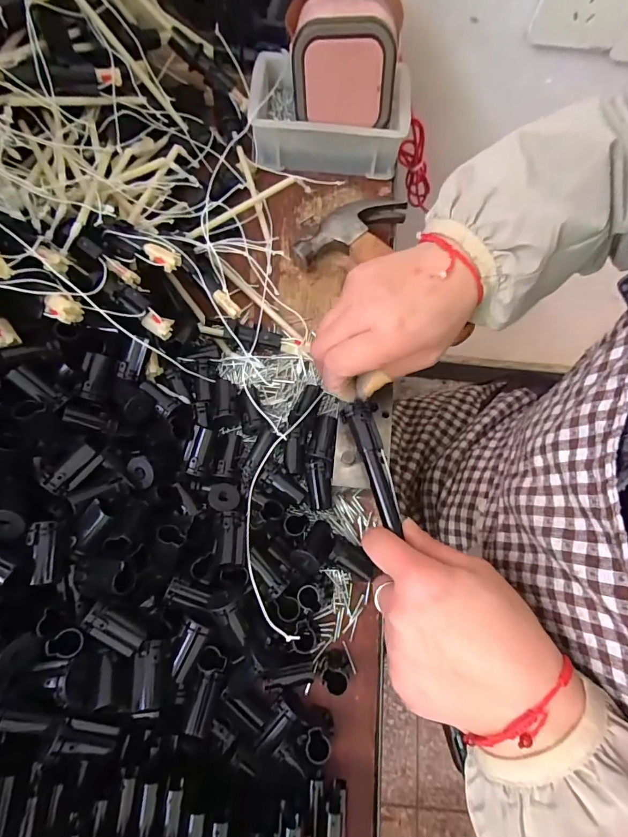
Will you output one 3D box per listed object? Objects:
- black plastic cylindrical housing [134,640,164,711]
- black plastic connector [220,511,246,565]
[{"bbox_3d":[-0.098,0.152,0.244,0.014,0.011,0.038,-3,72,-3],"label":"black plastic cylindrical housing"},{"bbox_3d":[-0.053,0.079,0.273,0.014,0.013,0.033,0,72,-2],"label":"black plastic connector"}]

